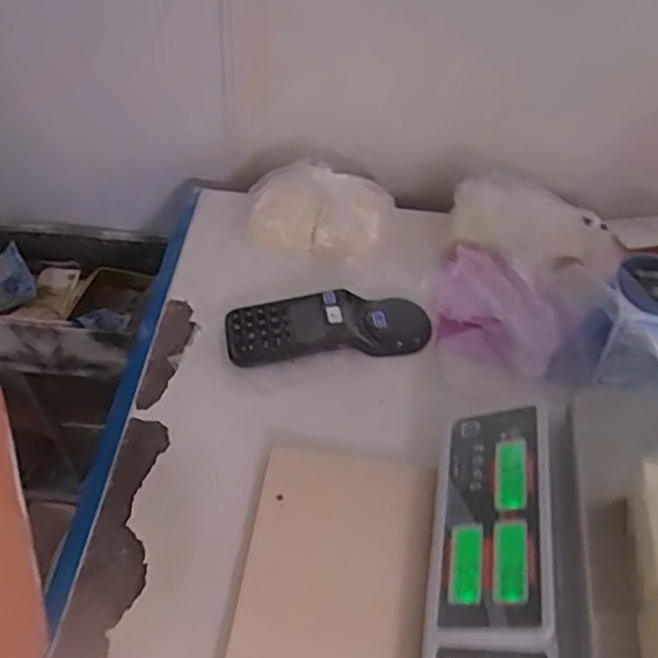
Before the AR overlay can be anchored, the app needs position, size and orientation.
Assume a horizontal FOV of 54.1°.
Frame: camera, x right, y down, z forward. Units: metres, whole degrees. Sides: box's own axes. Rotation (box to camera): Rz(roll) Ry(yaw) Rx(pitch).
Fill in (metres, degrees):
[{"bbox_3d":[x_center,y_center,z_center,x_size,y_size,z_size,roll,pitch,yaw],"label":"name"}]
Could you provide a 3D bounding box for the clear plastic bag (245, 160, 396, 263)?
[{"bbox_3d":[-0.012,-0.137,0.758,0.171,0.085,0.105,6,48,0],"label":"clear plastic bag"}]

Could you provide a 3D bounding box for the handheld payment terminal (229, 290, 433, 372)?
[{"bbox_3d":[0.001,-0.004,0.681,0.214,0.032,0.076,-5,49,-10],"label":"handheld payment terminal"}]

